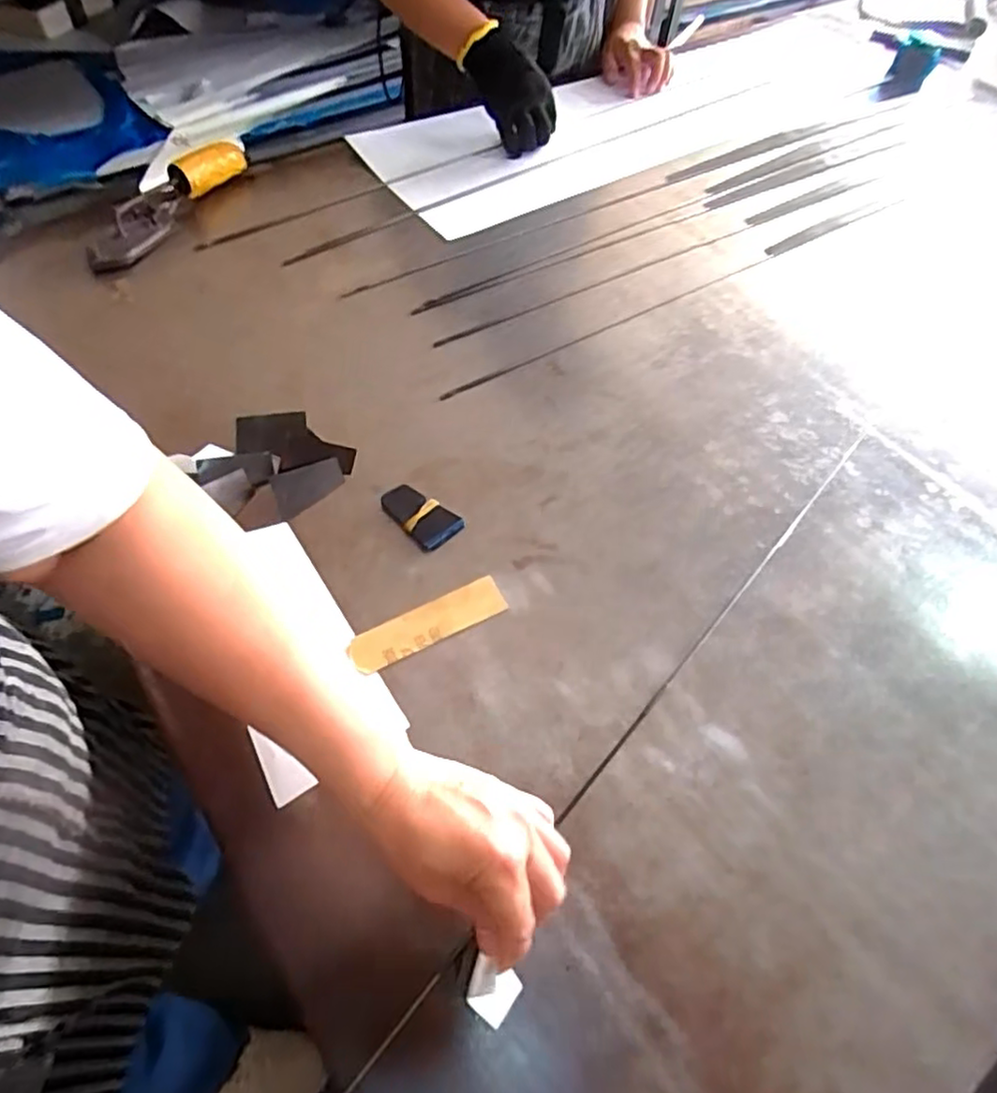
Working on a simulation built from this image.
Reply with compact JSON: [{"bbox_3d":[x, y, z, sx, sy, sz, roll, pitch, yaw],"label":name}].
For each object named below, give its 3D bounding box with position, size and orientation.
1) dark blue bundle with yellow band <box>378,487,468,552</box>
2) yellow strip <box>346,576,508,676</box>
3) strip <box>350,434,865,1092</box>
[{"bbox_3d":[-0.068,-0.027,0.550,0.070,0.010,0.039,37,64,19],"label":"dark blue bundle with yellow band"},{"bbox_3d":[-0.054,0.060,0.499,0.121,0.009,0.030,-24,62,-16],"label":"yellow strip"},{"bbox_3d":[0.112,0.116,0.477,0.010,0.009,0.693,37,63,19],"label":"strip"}]

